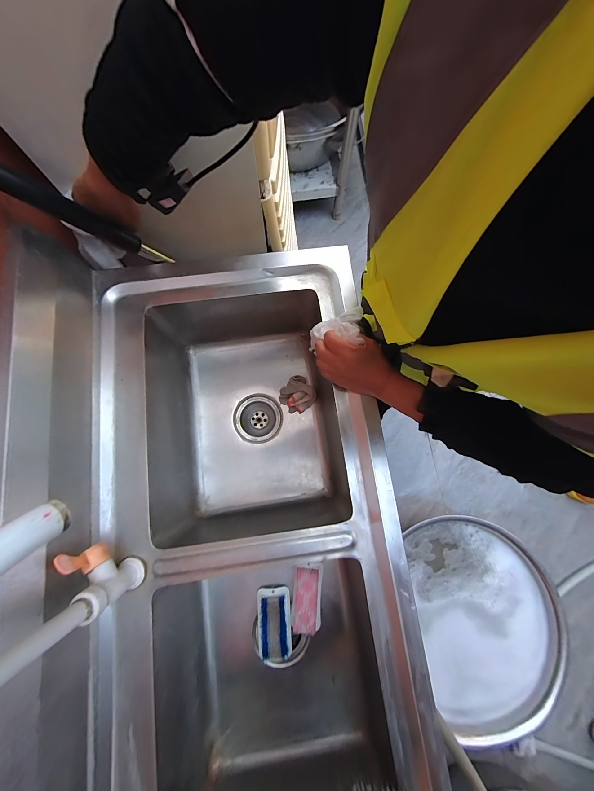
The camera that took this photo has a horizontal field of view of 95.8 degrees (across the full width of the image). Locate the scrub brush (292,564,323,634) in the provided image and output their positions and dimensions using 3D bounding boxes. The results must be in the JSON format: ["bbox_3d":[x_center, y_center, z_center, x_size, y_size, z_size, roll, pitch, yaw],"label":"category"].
[{"bbox_3d":[0.021,0.398,0.534,0.055,0.028,0.122,3,78,0],"label":"scrub brush"}]

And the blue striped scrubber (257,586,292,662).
[{"bbox_3d":[-0.045,0.451,0.527,0.064,0.024,0.122,-3,78,-1],"label":"blue striped scrubber"}]

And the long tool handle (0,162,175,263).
[{"bbox_3d":[-0.324,-0.264,0.373,0.039,0.295,0.025,-18,77,29],"label":"long tool handle"}]

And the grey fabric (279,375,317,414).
[{"bbox_3d":[0.000,-0.003,0.618,0.076,0.038,0.075,0,78,-1],"label":"grey fabric"}]

